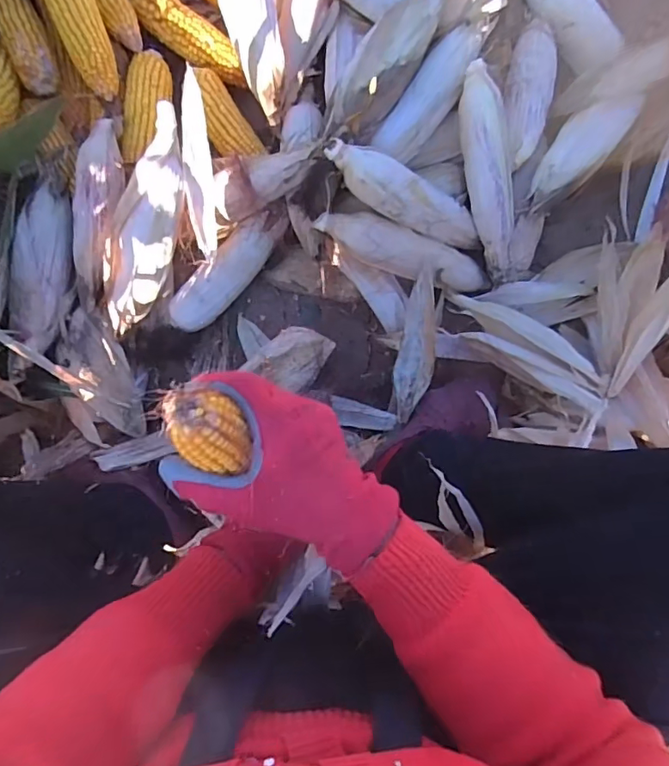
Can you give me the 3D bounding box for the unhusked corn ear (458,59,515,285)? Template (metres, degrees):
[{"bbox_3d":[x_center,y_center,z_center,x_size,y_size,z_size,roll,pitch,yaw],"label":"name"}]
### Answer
[{"bbox_3d":[0.189,-0.252,0.627,0.053,0.049,0.252,-13,106,-3],"label":"unhusked corn ear"}]

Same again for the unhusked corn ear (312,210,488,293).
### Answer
[{"bbox_3d":[0.091,-0.159,0.644,0.230,0.044,0.054,14,85,-18],"label":"unhusked corn ear"}]

